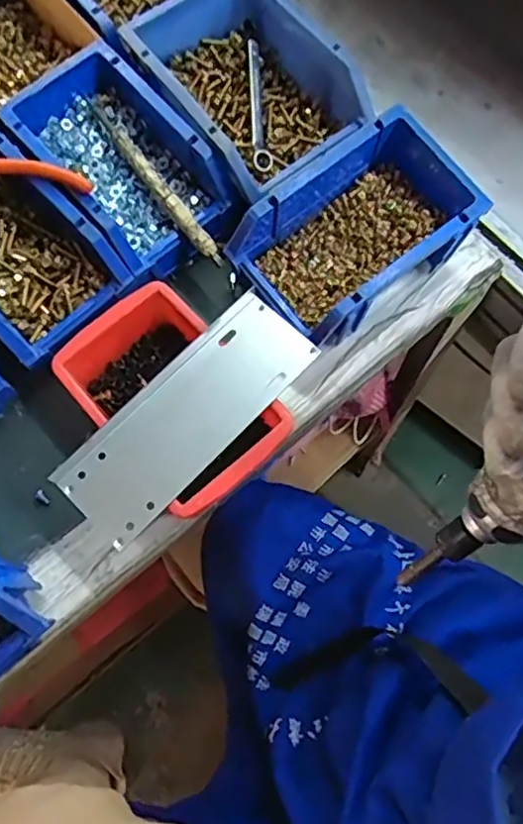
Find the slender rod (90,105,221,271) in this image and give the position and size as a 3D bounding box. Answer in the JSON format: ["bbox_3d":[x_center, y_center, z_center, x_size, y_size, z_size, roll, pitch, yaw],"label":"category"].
[{"bbox_3d":[-0.080,-0.176,0.469,0.017,0.020,0.169,-35,77,-9],"label":"slender rod"}]

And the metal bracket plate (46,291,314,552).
[{"bbox_3d":[-0.047,0.000,0.406,0.067,0.015,0.179,42,79,11],"label":"metal bracket plate"}]

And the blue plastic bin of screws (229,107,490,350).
[{"bbox_3d":[0.064,-0.130,0.456,0.162,0.075,0.113,-37,77,-9],"label":"blue plastic bin of screws"}]

